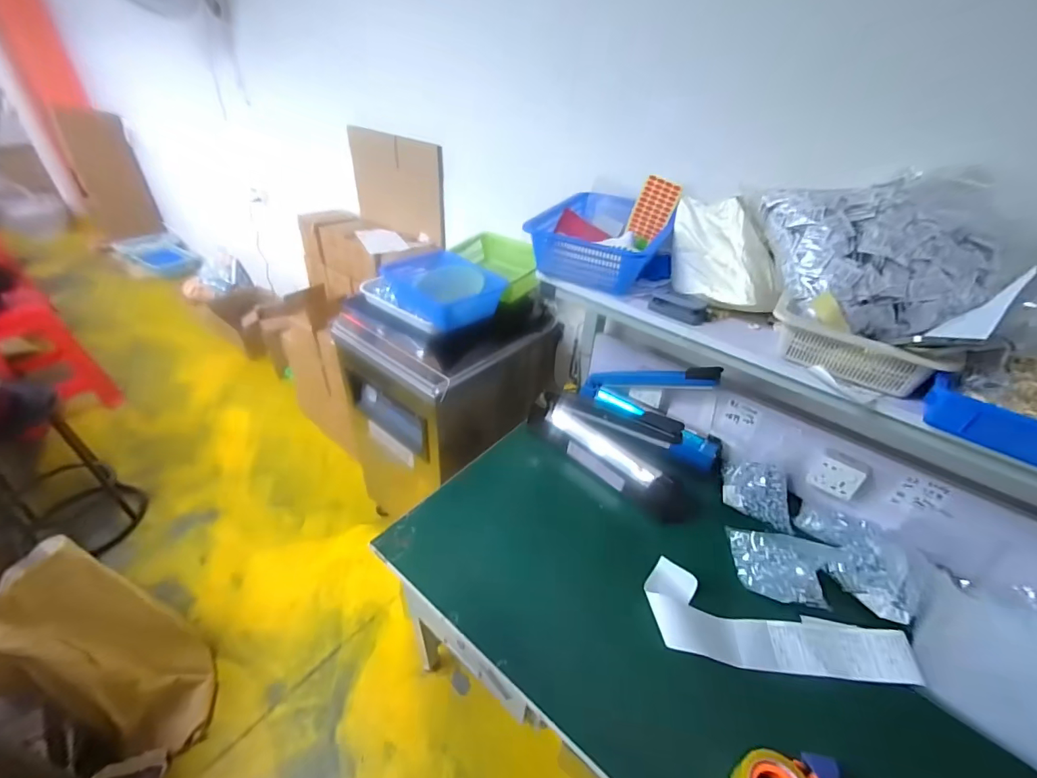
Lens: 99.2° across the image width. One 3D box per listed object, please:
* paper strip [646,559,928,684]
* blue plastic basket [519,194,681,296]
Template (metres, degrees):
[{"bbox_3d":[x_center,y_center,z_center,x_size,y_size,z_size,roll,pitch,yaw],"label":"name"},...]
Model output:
[{"bbox_3d":[0.467,0.448,0.807,0.463,0.062,0.142,15,39,12],"label":"paper strip"},{"bbox_3d":[0.176,-0.332,0.976,0.260,0.110,0.286,20,40,19],"label":"blue plastic basket"}]

